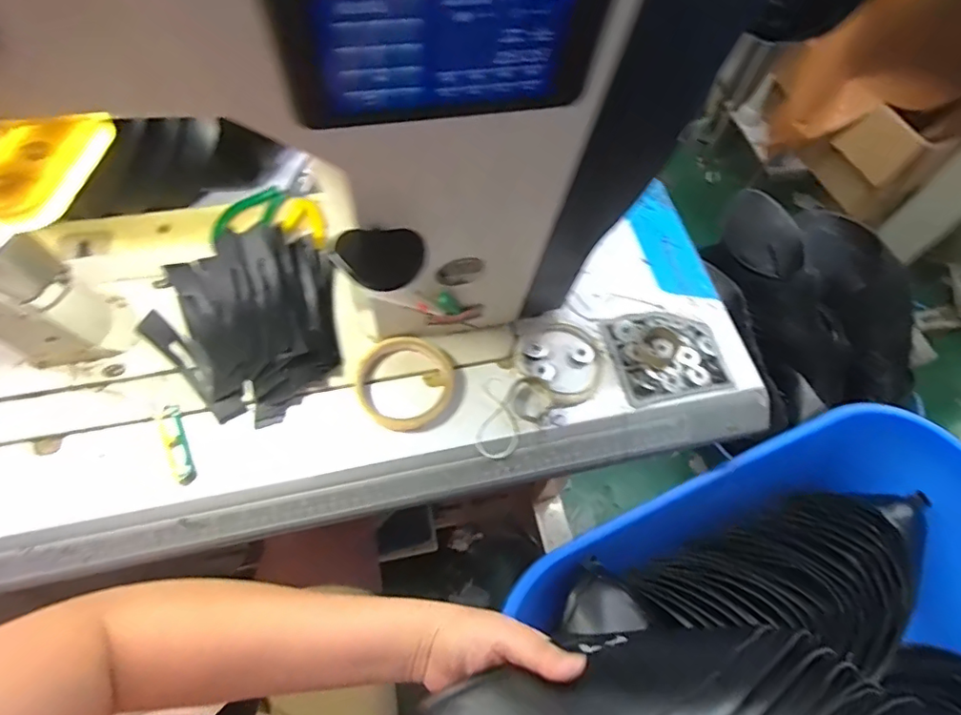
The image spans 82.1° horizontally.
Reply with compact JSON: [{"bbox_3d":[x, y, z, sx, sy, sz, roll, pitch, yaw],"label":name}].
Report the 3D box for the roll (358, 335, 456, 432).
[{"bbox_3d":[-0.071,0.022,0.524,0.090,0.015,0.092,2,62,-3],"label":"roll"}]

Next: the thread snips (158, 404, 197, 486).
[{"bbox_3d":[-0.273,0.078,0.494,0.020,0.011,0.075,-20,65,-14],"label":"thread snips"}]

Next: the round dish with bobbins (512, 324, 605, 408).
[{"bbox_3d":[0.083,0.005,0.553,0.078,0.011,0.088,-29,68,-18],"label":"round dish with bobbins"}]

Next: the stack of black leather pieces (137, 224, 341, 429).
[{"bbox_3d":[-0.219,-0.045,0.531,0.185,0.054,0.172,42,67,17],"label":"stack of black leather pieces"}]

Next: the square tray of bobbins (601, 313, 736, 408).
[{"bbox_3d":[0.191,-0.005,0.566,0.118,0.012,0.101,-9,63,-9],"label":"square tray of bobbins"}]

